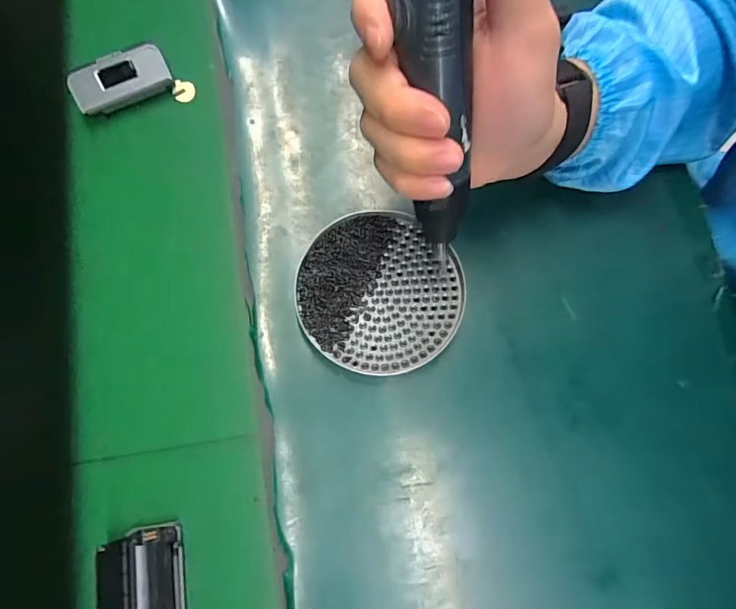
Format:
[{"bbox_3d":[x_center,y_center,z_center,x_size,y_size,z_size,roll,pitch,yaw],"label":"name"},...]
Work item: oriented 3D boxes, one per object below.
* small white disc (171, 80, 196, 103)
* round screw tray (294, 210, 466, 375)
[{"bbox_3d":[-0.152,-0.176,0.386,0.018,0.004,0.018,0,88,-6],"label":"small white disc"},{"bbox_3d":[0.008,-0.008,0.327,0.108,0.016,0.109,1,74,-4],"label":"round screw tray"}]

